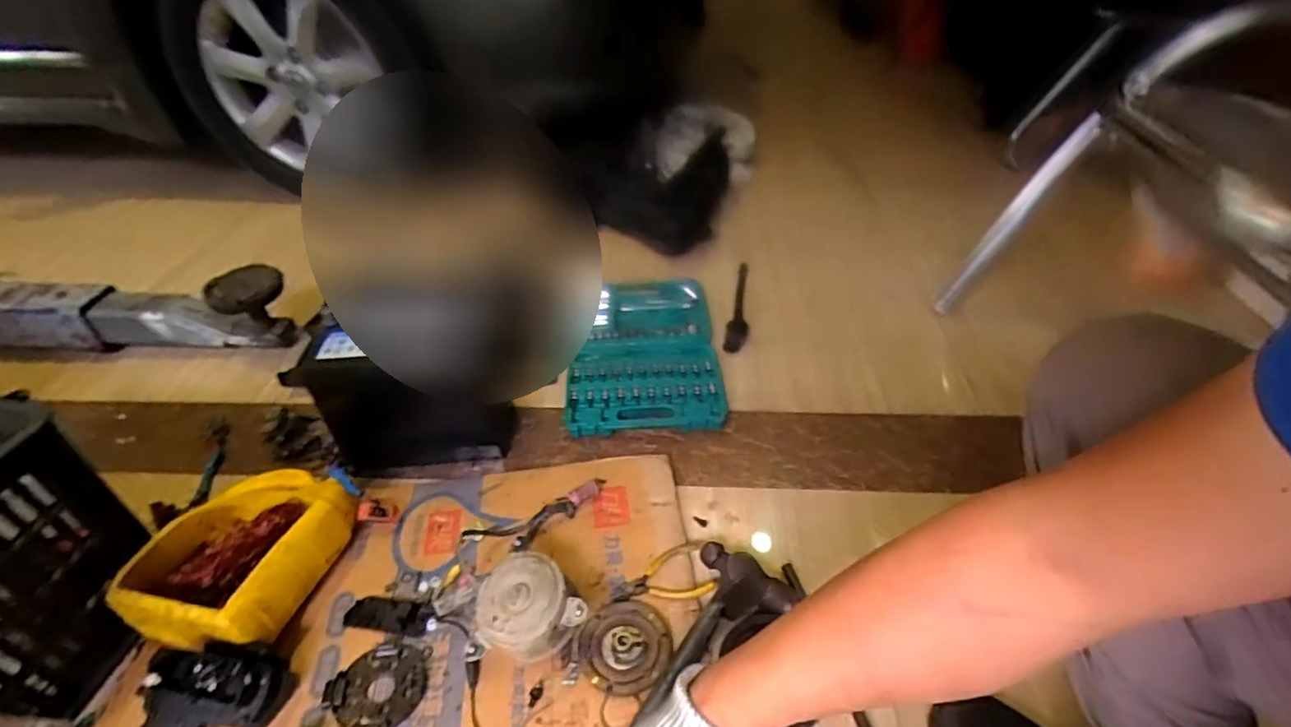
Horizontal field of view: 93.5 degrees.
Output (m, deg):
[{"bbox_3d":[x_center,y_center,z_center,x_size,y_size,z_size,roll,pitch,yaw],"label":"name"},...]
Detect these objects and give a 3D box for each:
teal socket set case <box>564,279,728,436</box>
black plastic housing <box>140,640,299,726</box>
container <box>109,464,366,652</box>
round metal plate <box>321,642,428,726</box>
[{"bbox_3d":[-0.005,-0.037,1.092,0.251,0.029,0.434,-2,40,-1],"label":"teal socket set case"},{"bbox_3d":[-0.430,0.330,0.610,0.121,0.080,0.071,-9,41,-9],"label":"black plastic housing"},{"bbox_3d":[-0.468,0.220,0.725,0.188,0.094,0.220,9,41,12],"label":"container"},{"bbox_3d":[-0.278,0.341,0.640,0.082,0.015,0.093,30,50,32],"label":"round metal plate"}]

